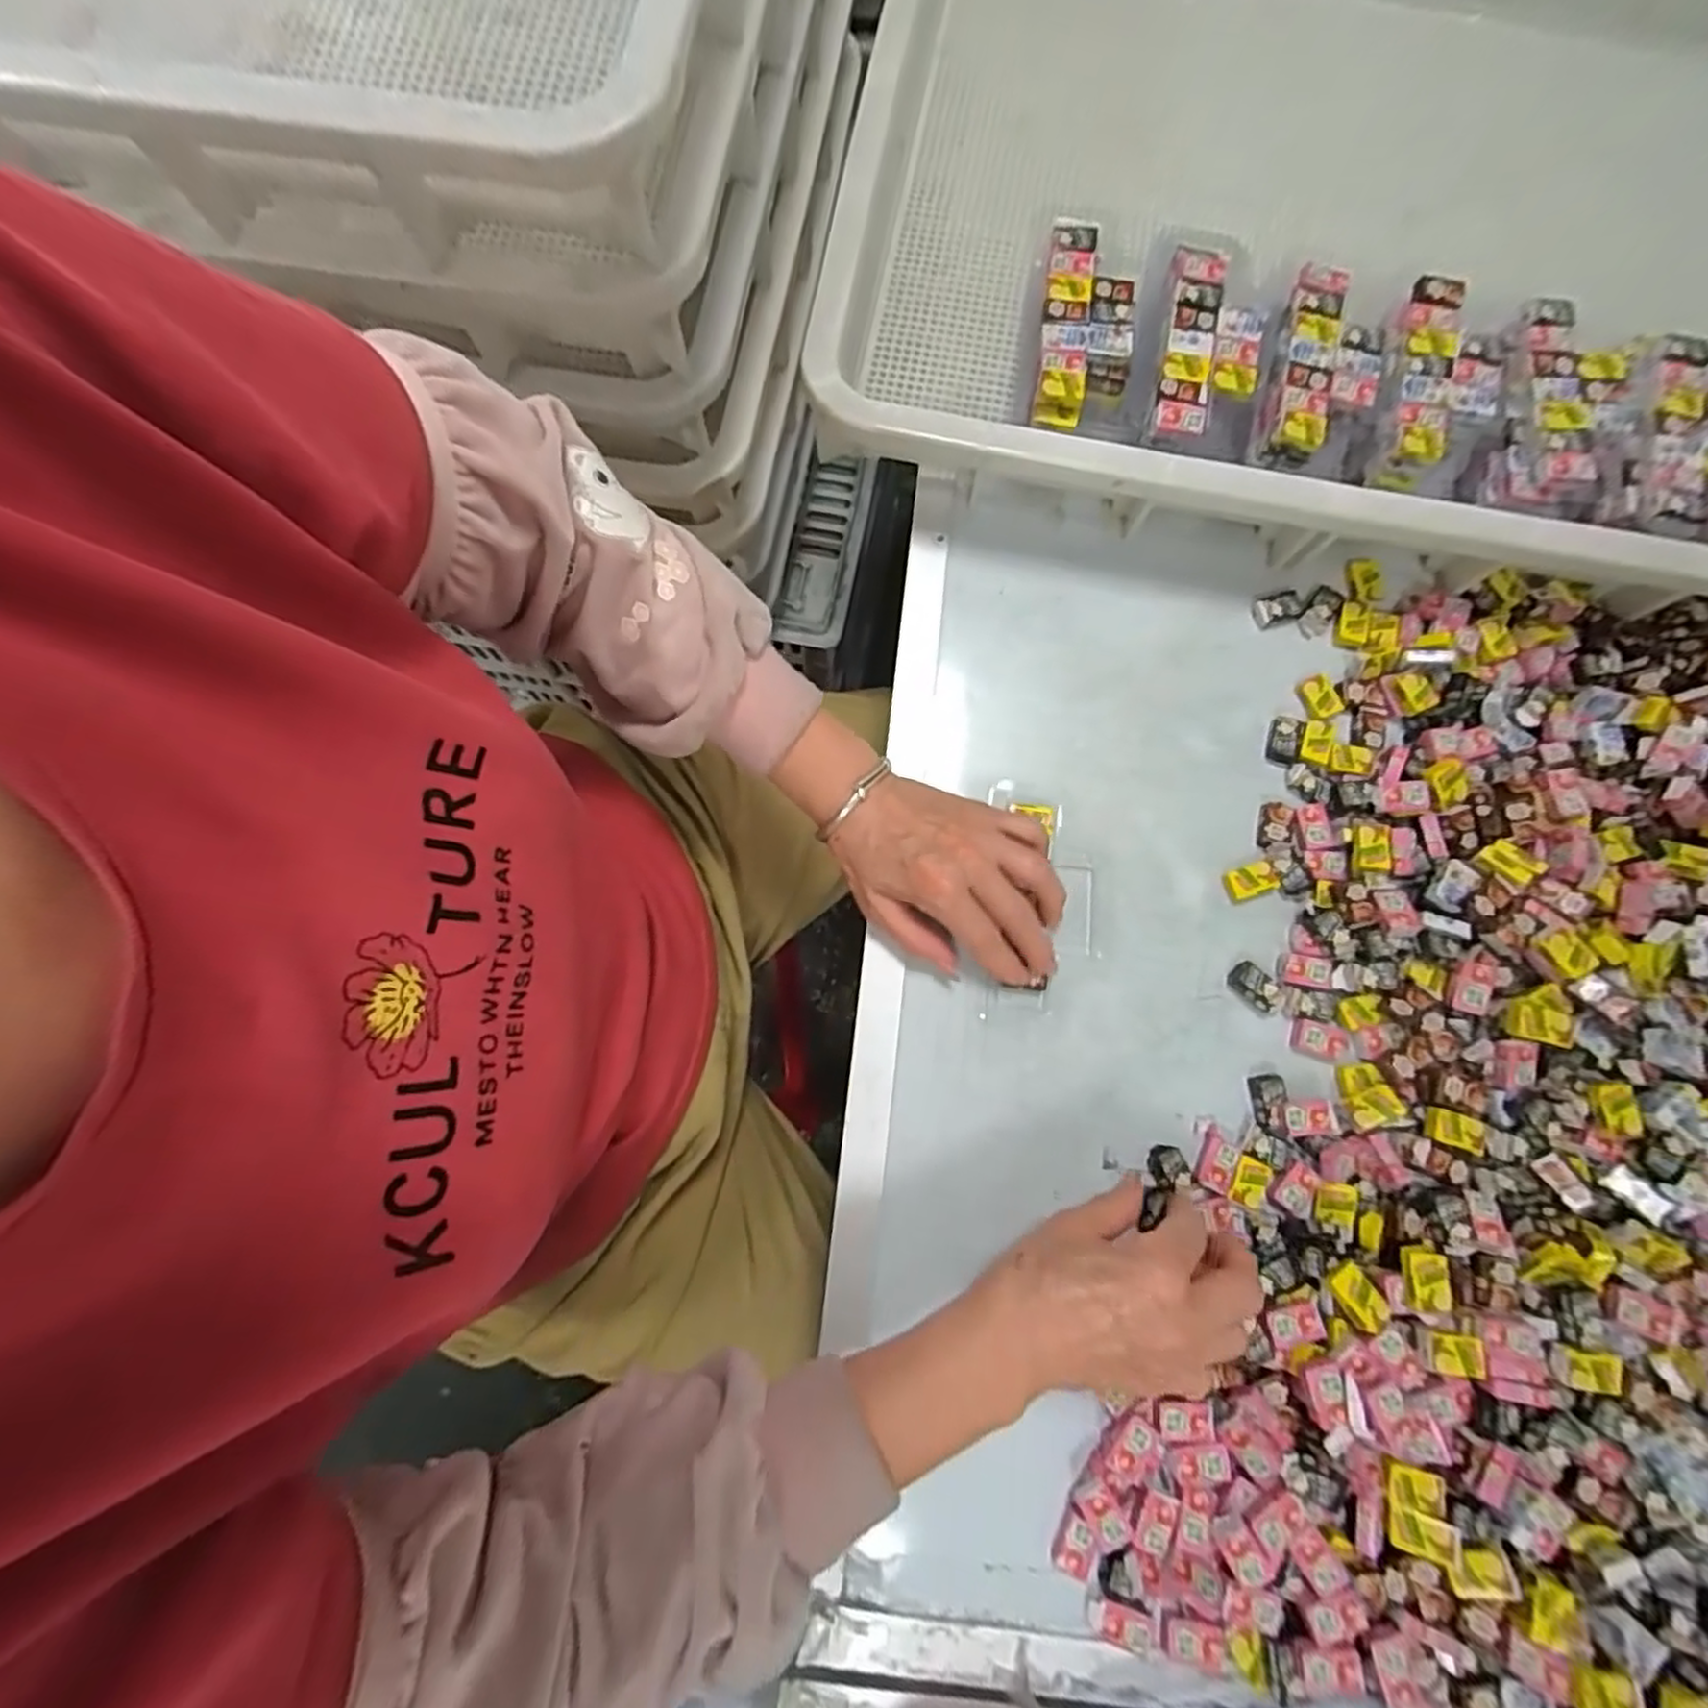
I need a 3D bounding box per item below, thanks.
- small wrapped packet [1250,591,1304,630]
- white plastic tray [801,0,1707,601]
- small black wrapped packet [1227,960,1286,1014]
[{"bbox_3d":[0.267,-0.154,0.458,0.032,0.005,0.020,-18,78,-4],"label":"small wrapped packet"},{"bbox_3d":[0.339,-0.410,0.477,0.666,0.078,0.486,10,78,2],"label":"white plastic tray"},{"bbox_3d":[0.228,0.075,0.409,0.031,0.008,0.018,42,81,9],"label":"small black wrapped packet"}]

